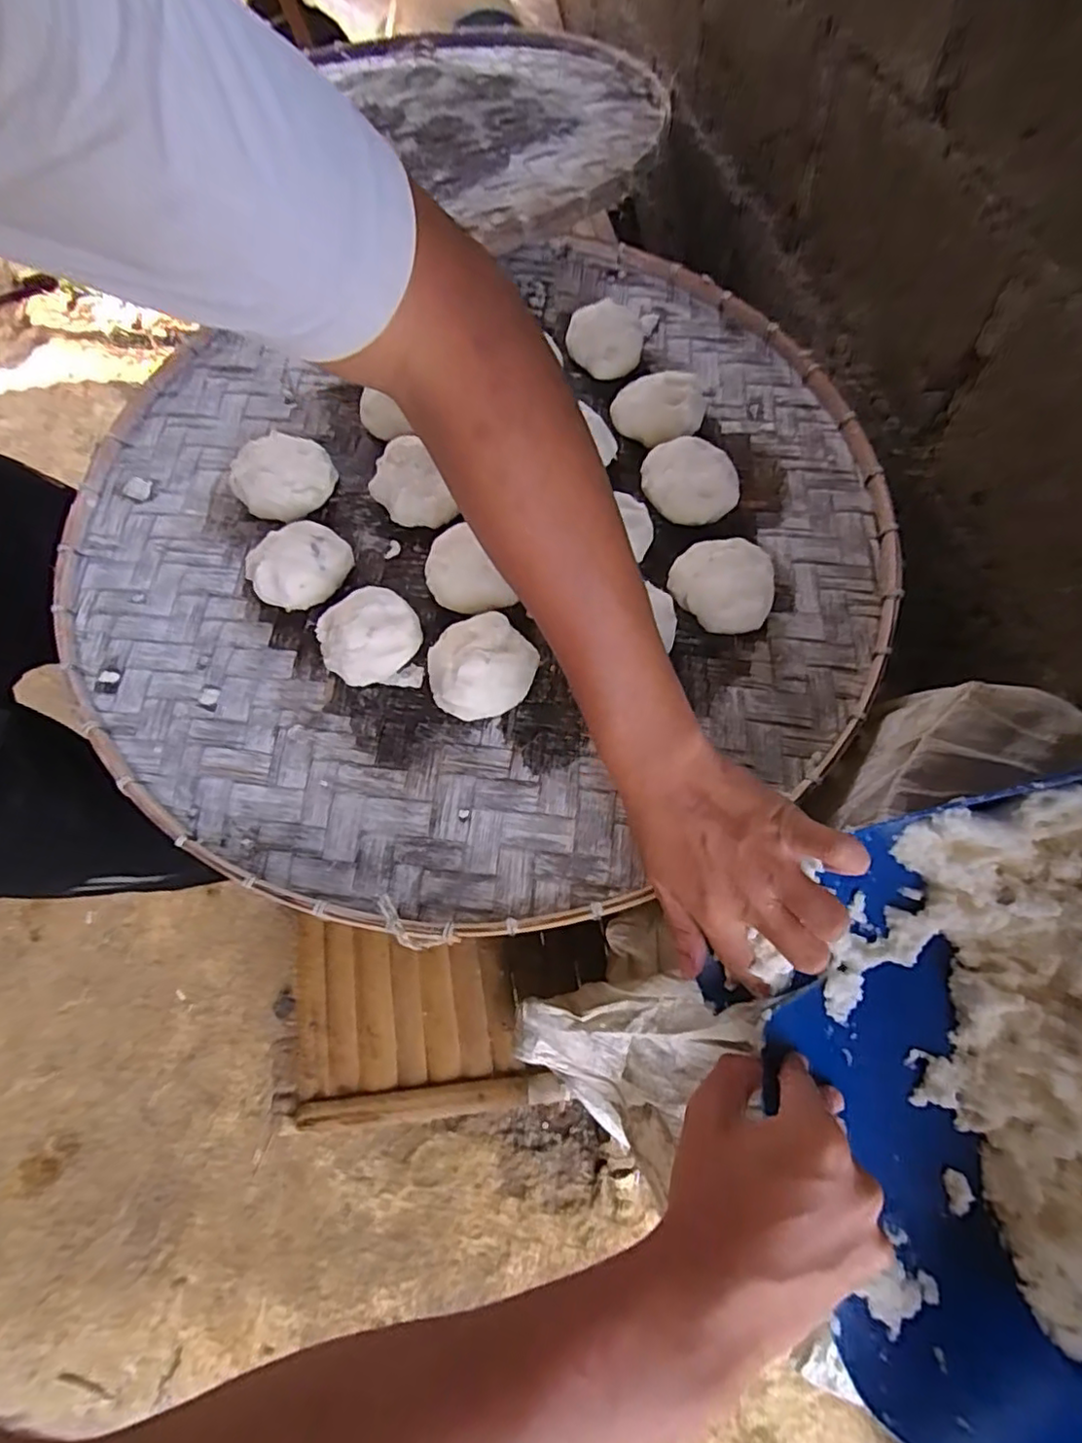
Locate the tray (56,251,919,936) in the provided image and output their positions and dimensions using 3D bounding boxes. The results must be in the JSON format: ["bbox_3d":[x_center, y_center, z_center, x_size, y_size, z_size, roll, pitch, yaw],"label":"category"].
[{"bbox_3d":[-0.048,-0.183,0.560,0.731,0.066,0.683,-23,68,-4],"label":"tray"}]

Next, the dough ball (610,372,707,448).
[{"bbox_3d":[0.117,-0.309,0.612,0.093,0.035,0.077,5,70,4],"label":"dough ball"}]

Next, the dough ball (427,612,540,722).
[{"bbox_3d":[-0.047,-0.046,0.486,0.086,0.047,0.081,-19,70,-5],"label":"dough ball"}]

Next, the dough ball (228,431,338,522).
[{"bbox_3d":[-0.234,-0.224,0.571,0.073,0.037,0.079,-2,68,5],"label":"dough ball"}]

